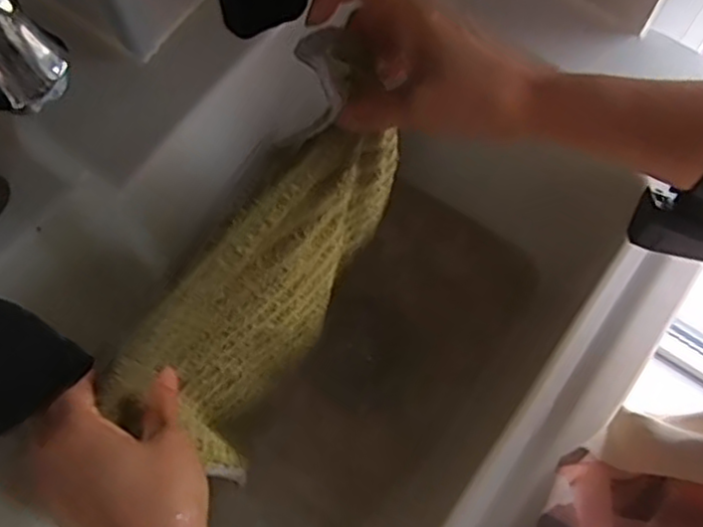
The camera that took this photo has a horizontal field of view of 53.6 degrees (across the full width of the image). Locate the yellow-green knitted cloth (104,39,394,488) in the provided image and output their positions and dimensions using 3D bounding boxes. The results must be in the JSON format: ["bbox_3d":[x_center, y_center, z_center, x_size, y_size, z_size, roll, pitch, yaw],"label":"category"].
[{"bbox_3d":[-0.046,0.006,0.435,0.051,0.198,0.234,27,72,11],"label":"yellow-green knitted cloth"}]

